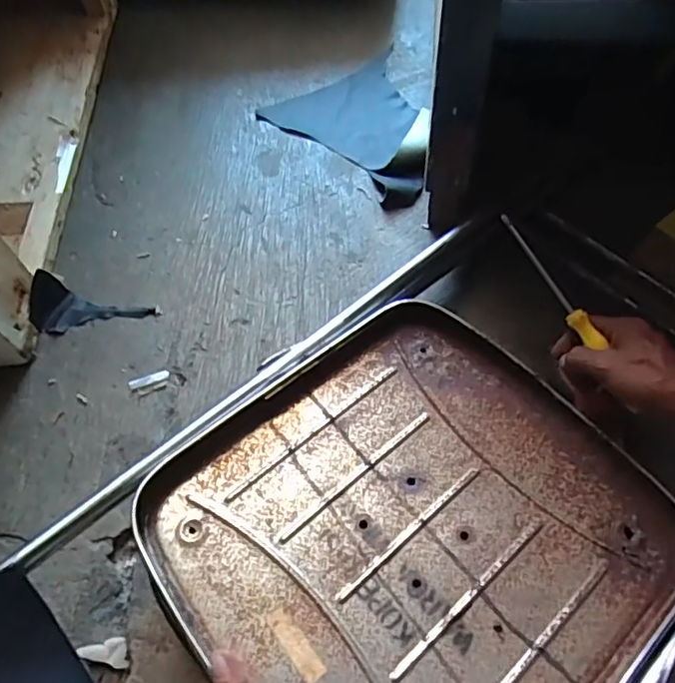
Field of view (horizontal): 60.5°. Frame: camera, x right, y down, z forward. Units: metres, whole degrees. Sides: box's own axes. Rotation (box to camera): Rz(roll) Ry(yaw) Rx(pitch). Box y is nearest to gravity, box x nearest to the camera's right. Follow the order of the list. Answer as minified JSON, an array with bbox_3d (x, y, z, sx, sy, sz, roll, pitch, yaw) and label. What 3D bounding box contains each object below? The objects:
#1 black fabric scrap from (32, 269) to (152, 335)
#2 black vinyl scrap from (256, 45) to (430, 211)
[{"bbox_3d":[-0.299,-0.034,0.688,0.142,0.036,0.068,14,62,10],"label":"black fabric scrap"},{"bbox_3d":[0.052,-0.312,0.830,0.218,0.033,0.267,-32,64,-15],"label":"black vinyl scrap"}]

